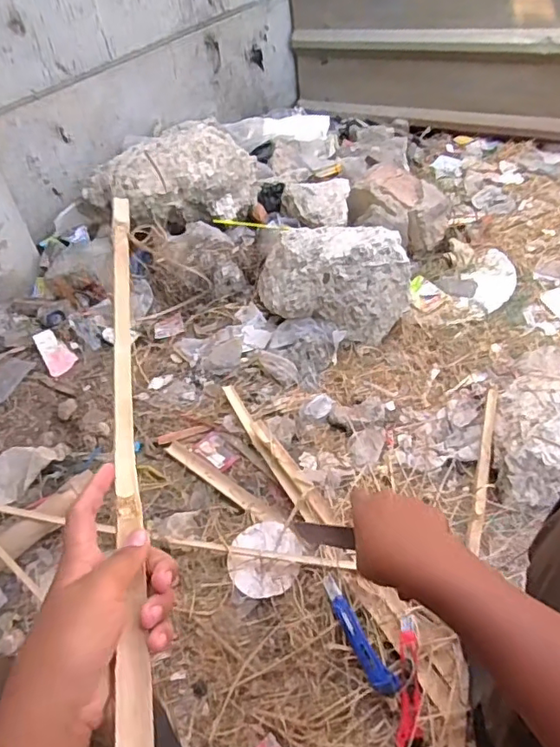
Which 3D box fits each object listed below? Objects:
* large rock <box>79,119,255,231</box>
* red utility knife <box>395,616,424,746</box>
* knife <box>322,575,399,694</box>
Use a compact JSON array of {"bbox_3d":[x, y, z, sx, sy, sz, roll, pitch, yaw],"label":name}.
[{"bbox_3d":[-0.299,-0.515,1.501,0.472,0.186,0.228,-13,44,-4],"label":"large rock"},{"bbox_3d":[0.180,0.425,0.766,0.030,0.026,0.159,2,45,12],"label":"red utility knife"},{"bbox_3d":[0.113,0.382,0.814,0.034,0.027,0.178,-23,45,-14],"label":"knife"}]

